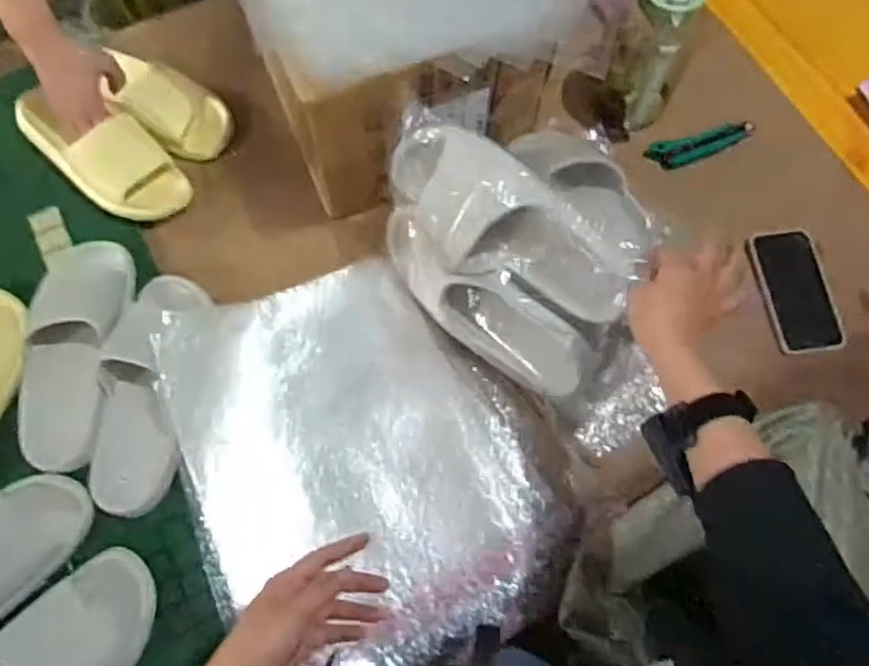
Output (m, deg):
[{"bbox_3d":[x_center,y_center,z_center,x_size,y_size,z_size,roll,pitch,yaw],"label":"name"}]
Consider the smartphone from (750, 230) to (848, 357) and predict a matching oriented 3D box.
[{"bbox_3d":[0.444,-0.052,0.802,0.016,0.071,0.157,-17,87,-50],"label":"smartphone"}]

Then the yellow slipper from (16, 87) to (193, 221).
[{"bbox_3d":[-0.436,-0.230,0.831,0.249,0.060,0.110,30,72,-4],"label":"yellow slipper"}]

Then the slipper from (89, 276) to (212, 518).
[{"bbox_3d":[-0.320,0.054,0.716,0.100,0.065,0.275,4,70,0],"label":"slipper"}]

